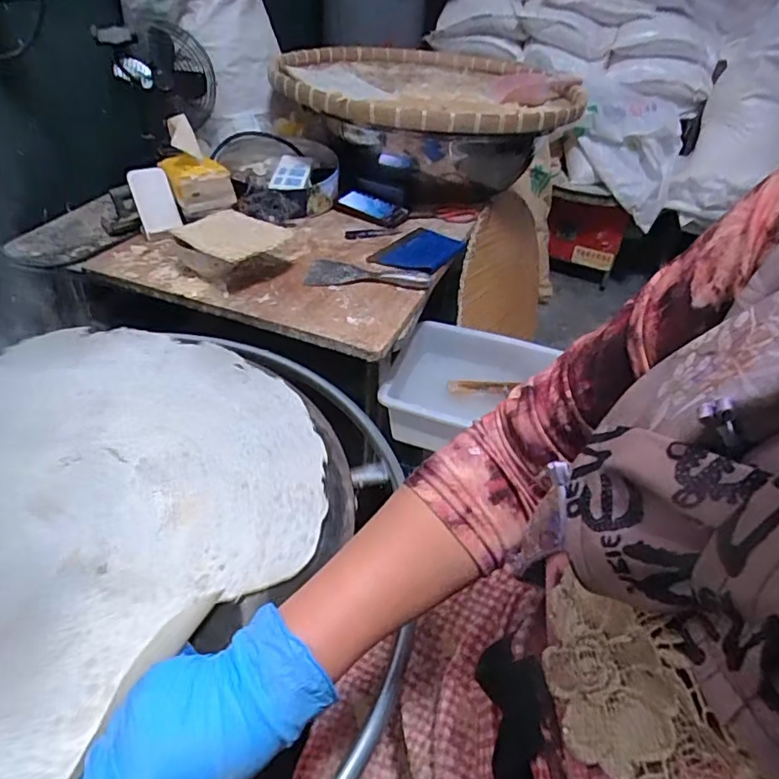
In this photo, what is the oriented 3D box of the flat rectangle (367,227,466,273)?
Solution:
[{"bbox_3d":[0.057,-0.264,1.043,0.129,0.011,0.186,27,47,33],"label":"flat rectangle"}]

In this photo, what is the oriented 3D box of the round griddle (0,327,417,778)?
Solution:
[{"bbox_3d":[-0.321,0.161,0.502,0.639,0.071,0.610,3,40,-2],"label":"round griddle"}]

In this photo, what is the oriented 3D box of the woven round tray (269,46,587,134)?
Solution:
[{"bbox_3d":[0.077,-0.718,1.297,0.657,0.077,0.767,-7,42,-13],"label":"woven round tray"}]

